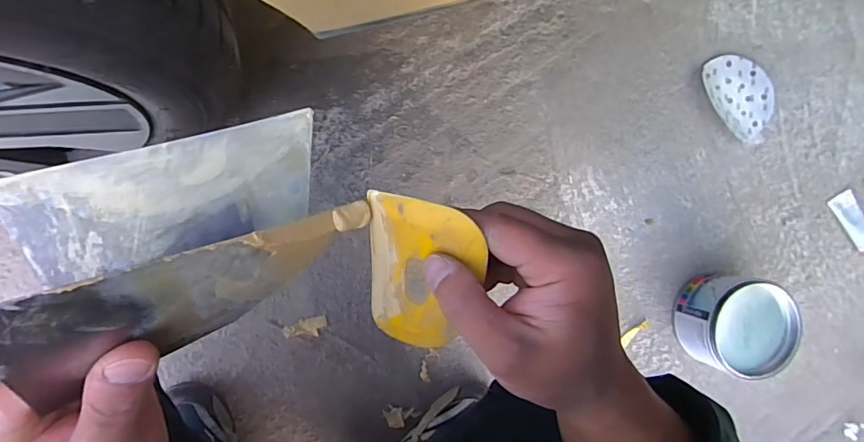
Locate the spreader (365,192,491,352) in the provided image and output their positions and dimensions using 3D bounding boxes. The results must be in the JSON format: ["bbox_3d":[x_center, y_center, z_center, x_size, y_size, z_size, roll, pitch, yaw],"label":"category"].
[{"bbox_3d":[-0.006,0.034,0.262,0.067,0.005,0.096,17,121,22],"label":"spreader"}]

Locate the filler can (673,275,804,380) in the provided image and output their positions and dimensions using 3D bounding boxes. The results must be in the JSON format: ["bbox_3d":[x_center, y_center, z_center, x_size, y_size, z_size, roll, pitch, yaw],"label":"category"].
[{"bbox_3d":[0.481,0.165,0.755,0.152,0.099,0.141,0,91,-9],"label":"filler can"}]

